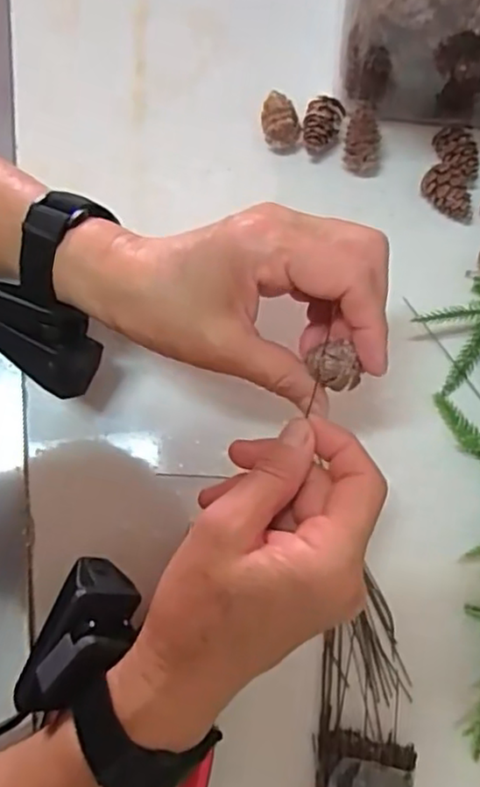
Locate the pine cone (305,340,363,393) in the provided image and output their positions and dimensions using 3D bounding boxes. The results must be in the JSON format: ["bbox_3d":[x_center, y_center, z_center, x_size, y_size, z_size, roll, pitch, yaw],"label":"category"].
[{"bbox_3d":[0.041,-0.012,0.281,0.019,0.015,0.021,-14,78,-2],"label":"pine cone"}]

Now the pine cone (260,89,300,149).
[{"bbox_3d":[0.025,-0.167,0.396,0.022,0.024,0.028,2,79,0],"label":"pine cone"}]

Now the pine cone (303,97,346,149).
[{"bbox_3d":[0.050,-0.164,0.397,0.022,0.019,0.027,18,79,3],"label":"pine cone"}]

